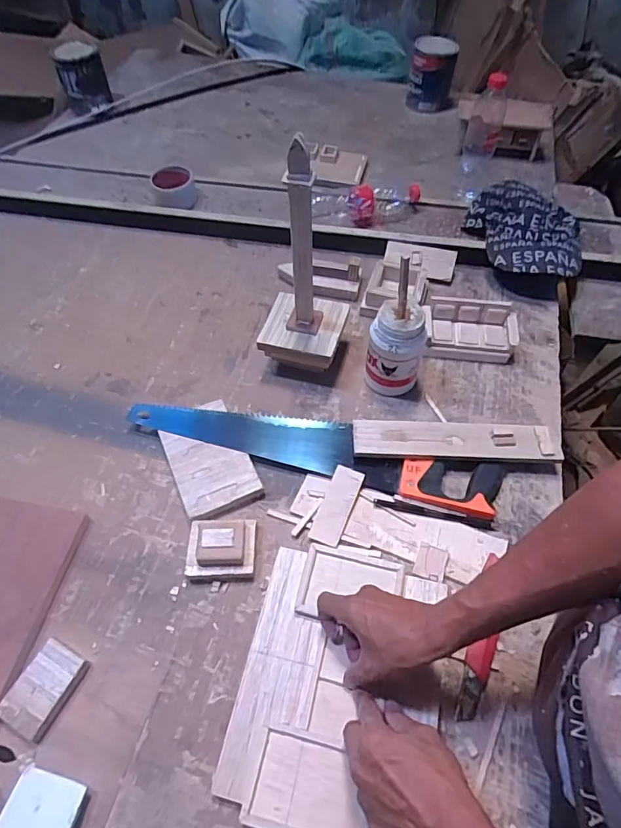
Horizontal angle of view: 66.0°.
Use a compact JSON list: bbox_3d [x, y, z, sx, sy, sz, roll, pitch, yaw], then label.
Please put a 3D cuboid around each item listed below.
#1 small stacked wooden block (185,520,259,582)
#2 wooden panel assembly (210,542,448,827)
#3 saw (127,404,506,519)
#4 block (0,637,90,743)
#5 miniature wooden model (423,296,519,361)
[{"bbox_3d":[-0.107,0.159,0.576,0.080,0.045,0.067,-2,56,-3],"label":"small stacked wooden block"},{"bbox_3d":[0.032,0.277,0.500,0.200,0.018,0.262,12,56,7],"label":"wooden panel assembly"},{"bbox_3d":[-0.001,0.040,0.664,0.506,0.032,0.090,15,57,8],"label":"saw"},{"bbox_3d":[-0.281,0.287,0.503,0.055,0.011,0.080,23,58,14],"label":"block"},{"bbox_3d":[0.251,-0.134,0.762,0.143,0.061,0.082,4,56,1],"label":"miniature wooden model"}]

